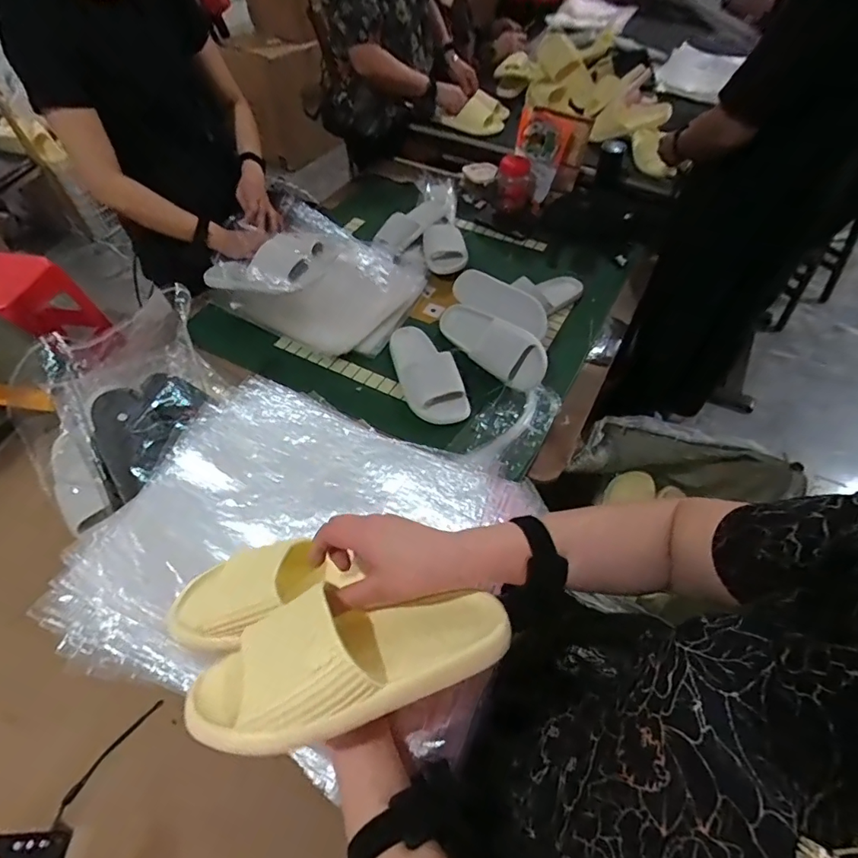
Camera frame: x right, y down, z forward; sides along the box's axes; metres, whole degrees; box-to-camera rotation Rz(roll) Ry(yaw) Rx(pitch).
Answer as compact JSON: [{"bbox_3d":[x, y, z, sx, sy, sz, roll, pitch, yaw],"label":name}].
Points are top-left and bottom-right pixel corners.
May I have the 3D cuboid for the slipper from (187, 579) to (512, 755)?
[{"bbox_3d":[-0.057,0.176,0.383,0.244,0.060,0.102,-7,54,-16],"label":"slipper"}]

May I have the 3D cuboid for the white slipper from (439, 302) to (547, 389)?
[{"bbox_3d":[0.137,-0.191,1.075,0.281,0.066,0.121,33,89,29],"label":"white slipper"}]

